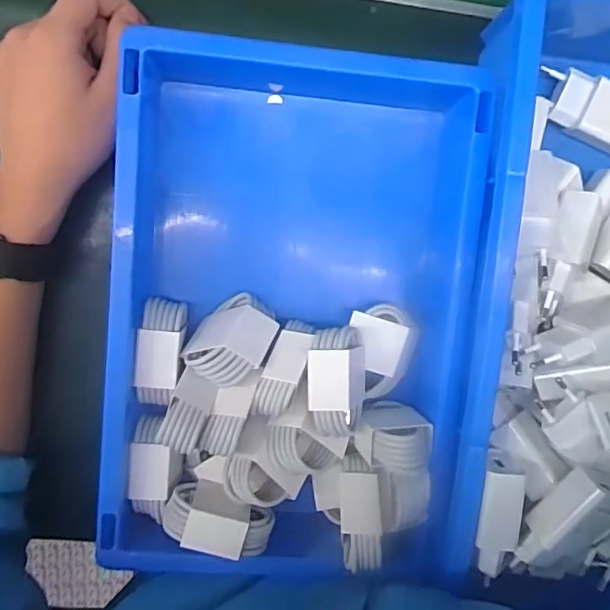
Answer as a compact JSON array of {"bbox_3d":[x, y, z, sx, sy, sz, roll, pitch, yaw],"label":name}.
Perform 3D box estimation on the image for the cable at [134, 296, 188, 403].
[{"bbox_3d":[-0.088,0.029,0.349,0.026,0.025,0.063,9,92,-8],"label":"cable"}]

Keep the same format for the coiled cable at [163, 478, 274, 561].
[{"bbox_3d":[-0.053,0.131,0.351,0.064,0.037,0.031,23,90,-8],"label":"coiled cable"}]

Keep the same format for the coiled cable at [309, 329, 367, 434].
[{"bbox_3d":[0.020,0.046,0.348,0.039,0.029,0.064,0,93,-7],"label":"coiled cable"}]

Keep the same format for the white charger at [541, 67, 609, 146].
[{"bbox_3d":[0.192,-0.129,0.380,0.078,0.021,0.036,21,90,-8],"label":"white charger"}]

